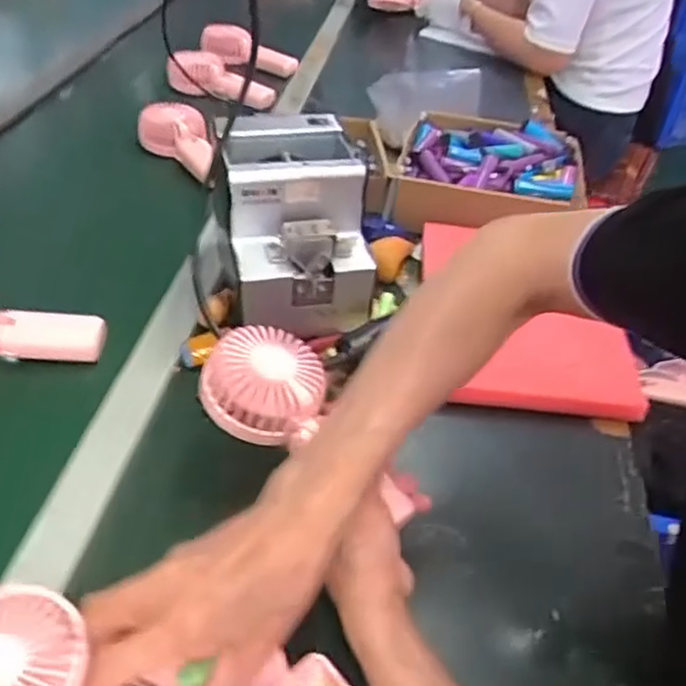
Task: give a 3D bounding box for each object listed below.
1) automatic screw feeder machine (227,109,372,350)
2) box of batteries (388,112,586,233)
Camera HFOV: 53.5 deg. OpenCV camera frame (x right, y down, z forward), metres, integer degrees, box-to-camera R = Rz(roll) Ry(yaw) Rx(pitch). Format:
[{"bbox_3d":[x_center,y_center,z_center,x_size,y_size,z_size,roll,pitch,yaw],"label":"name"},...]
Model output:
[{"bbox_3d":[-0.050,-0.112,0.662,0.123,0.152,0.162,-7,42,-13],"label":"automatic screw feeder machine"},{"bbox_3d":[0.181,-0.205,0.859,0.219,0.073,0.214,9,41,6],"label":"box of batteries"}]

